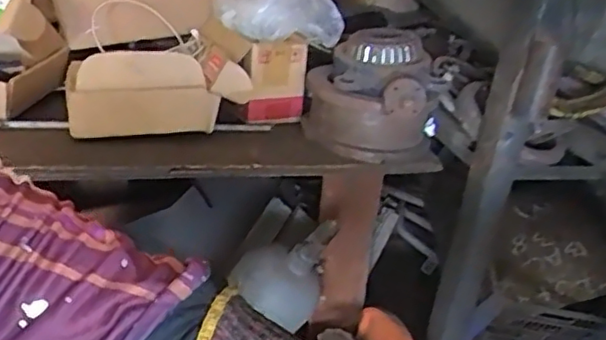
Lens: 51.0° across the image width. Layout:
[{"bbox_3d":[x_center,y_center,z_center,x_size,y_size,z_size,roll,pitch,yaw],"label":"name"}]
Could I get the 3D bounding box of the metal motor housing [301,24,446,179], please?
[{"bbox_3d":[0.120,-0.112,1.051,0.231,0.193,0.188,9,25,2],"label":"metal motor housing"}]

